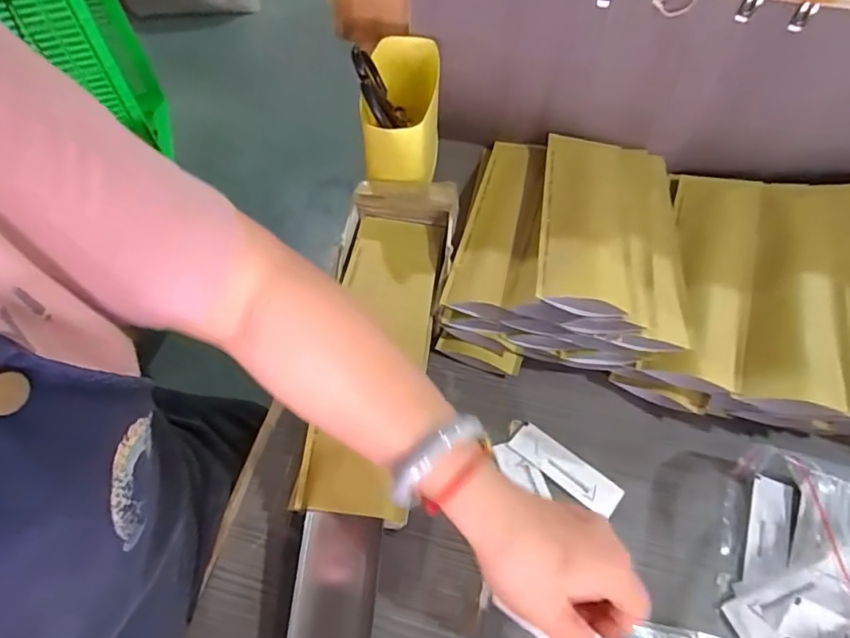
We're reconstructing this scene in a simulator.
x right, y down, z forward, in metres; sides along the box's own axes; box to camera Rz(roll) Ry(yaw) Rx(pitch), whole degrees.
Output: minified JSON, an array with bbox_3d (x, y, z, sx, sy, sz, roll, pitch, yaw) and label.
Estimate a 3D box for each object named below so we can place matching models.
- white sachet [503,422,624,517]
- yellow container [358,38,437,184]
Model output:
[{"bbox_3d":[0.112,0.120,0.417,0.091,0.006,0.031,36,63,21],"label":"white sachet"},{"bbox_3d":[-0.021,-0.215,0.523,0.071,0.065,0.152,2,58,2],"label":"yellow container"}]

